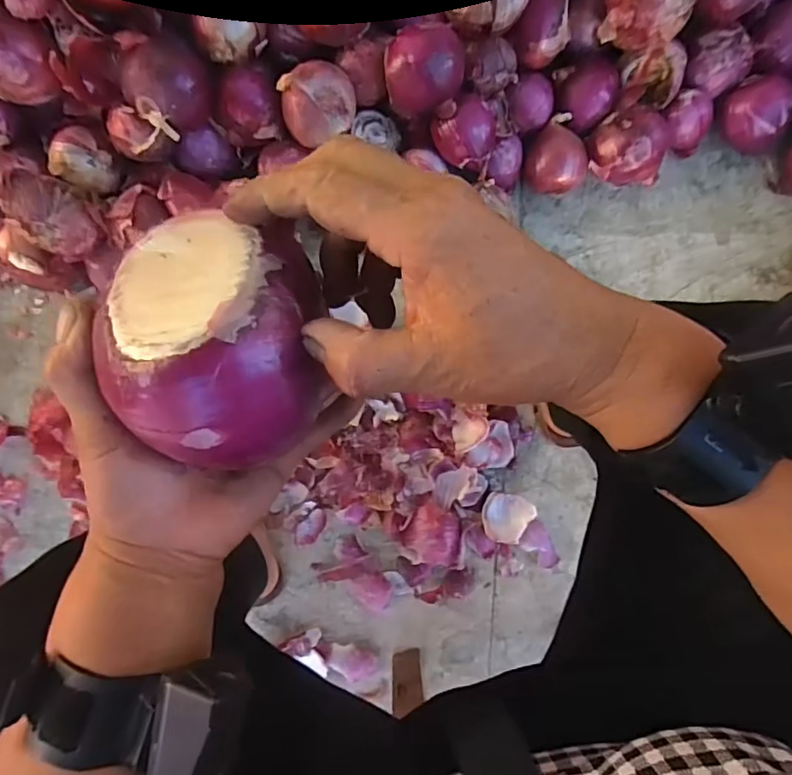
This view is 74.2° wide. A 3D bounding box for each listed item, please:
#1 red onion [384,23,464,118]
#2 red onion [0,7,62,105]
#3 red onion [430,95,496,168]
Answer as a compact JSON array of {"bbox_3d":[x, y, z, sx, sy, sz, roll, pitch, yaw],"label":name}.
[{"bbox_3d":[0.031,-0.344,0.572,0.086,0.067,0.071,-8,90,1],"label":"red onion"},{"bbox_3d":[-0.402,-0.341,0.551,0.100,0.083,0.065,1,90,1],"label":"red onion"},{"bbox_3d":[0.085,-0.307,0.631,0.074,0.051,0.068,0,90,1],"label":"red onion"}]

